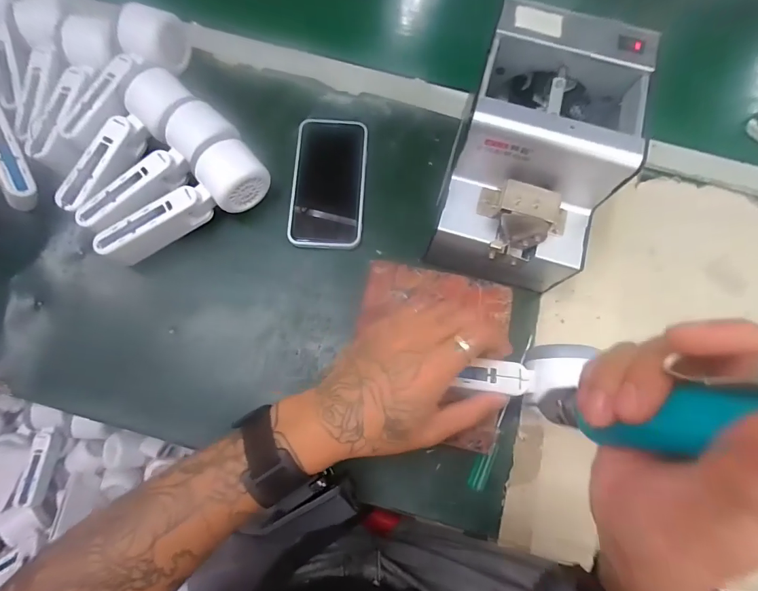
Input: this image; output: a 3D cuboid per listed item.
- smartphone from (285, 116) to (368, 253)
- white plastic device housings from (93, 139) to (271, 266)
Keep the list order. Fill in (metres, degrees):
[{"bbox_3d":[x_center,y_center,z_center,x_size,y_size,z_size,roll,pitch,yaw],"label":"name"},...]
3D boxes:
[{"bbox_3d":[-0.053,-0.120,0.416,0.074,0.014,0.144,3,74,-1],"label":"smartphone"},{"bbox_3d":[-0.184,-0.083,0.381,0.162,0.051,0.045,-39,79,-11],"label":"white plastic device housings"}]

